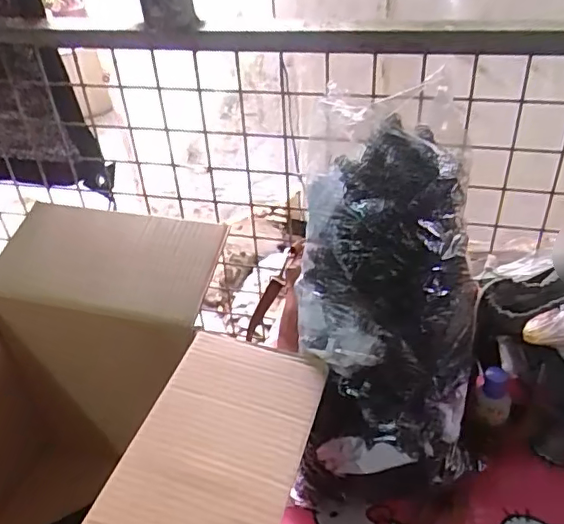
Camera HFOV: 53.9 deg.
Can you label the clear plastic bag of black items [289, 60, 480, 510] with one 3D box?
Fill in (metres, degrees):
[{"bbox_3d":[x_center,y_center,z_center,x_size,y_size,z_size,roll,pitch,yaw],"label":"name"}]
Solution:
[{"bbox_3d":[0.103,0.055,0.553,0.176,0.409,0.101,2,5,9],"label":"clear plastic bag of black items"}]

